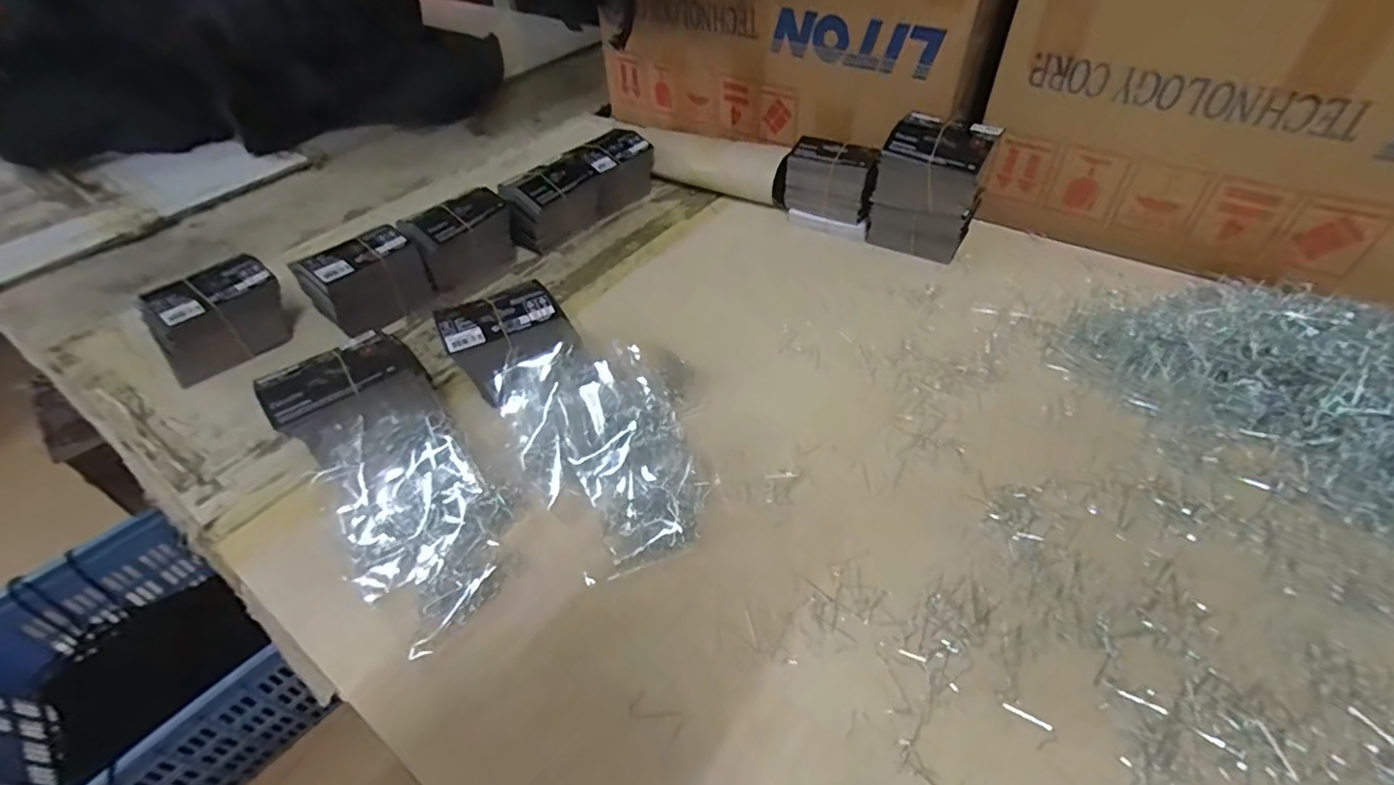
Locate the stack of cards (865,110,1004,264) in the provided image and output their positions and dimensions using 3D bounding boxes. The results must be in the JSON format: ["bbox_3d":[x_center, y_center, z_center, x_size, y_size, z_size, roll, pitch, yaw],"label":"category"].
[{"bbox_3d":[0.254,-0.219,0.655,0.104,0.143,0.066,24,51,23],"label":"stack of cards"}]

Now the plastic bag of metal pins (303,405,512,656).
[{"bbox_3d":[-0.203,0.085,0.437,0.115,0.041,0.174,-31,52,-25],"label":"plastic bag of metal pins"}]

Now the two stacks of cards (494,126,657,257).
[{"bbox_3d":[-0.151,-0.259,0.756,0.068,0.080,0.229,28,53,26],"label":"two stacks of cards"}]

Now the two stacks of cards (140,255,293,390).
[{"bbox_3d":[-0.466,-0.070,0.583,0.047,0.082,0.114,35,56,30],"label":"two stacks of cards"}]

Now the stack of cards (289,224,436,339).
[{"bbox_3d":[-0.341,-0.116,0.616,0.056,0.077,0.106,32,54,28],"label":"stack of cards"}]

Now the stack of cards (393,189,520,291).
[{"bbox_3d":[-0.266,-0.173,0.675,0.111,0.078,0.058,-33,53,-27],"label":"stack of cards"}]

